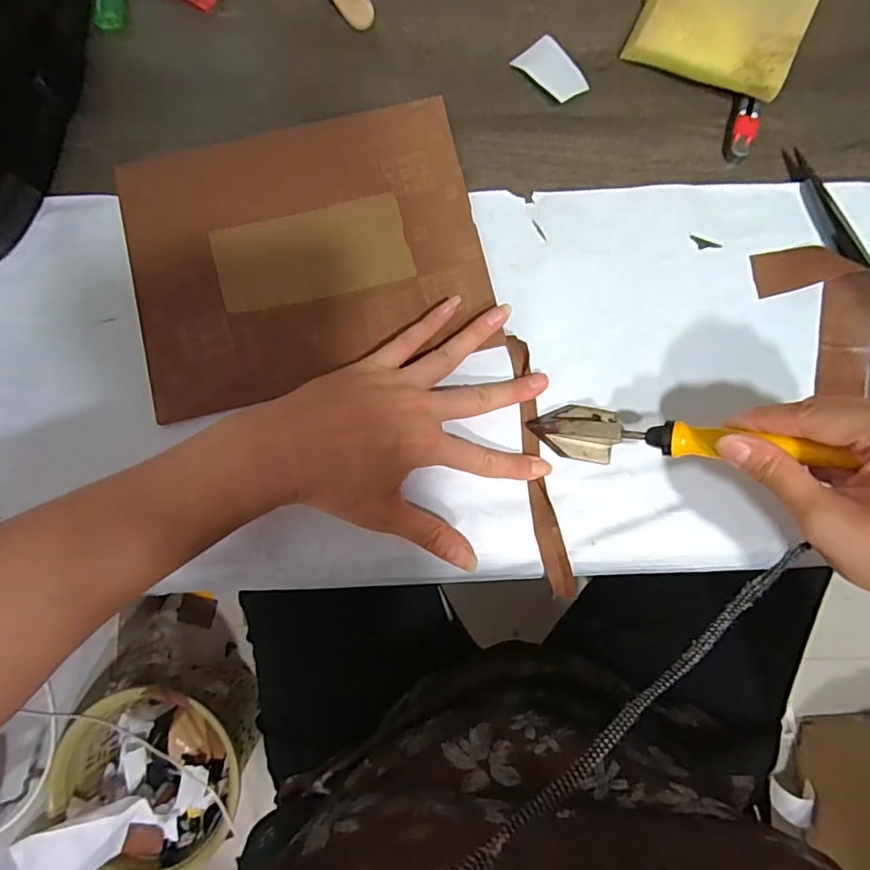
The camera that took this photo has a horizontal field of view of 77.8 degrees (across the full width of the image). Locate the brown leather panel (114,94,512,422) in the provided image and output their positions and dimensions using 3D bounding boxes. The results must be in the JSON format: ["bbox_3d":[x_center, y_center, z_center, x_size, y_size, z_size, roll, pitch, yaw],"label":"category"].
[{"bbox_3d":[-0.087,-0.125,0.366,0.230,0.009,0.185,-13,80,-2],"label":"brown leather panel"}]

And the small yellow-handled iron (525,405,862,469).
[{"bbox_3d":[0.137,0.001,0.314,0.162,0.029,0.034,5,80,36],"label":"small yellow-handled iron"}]

